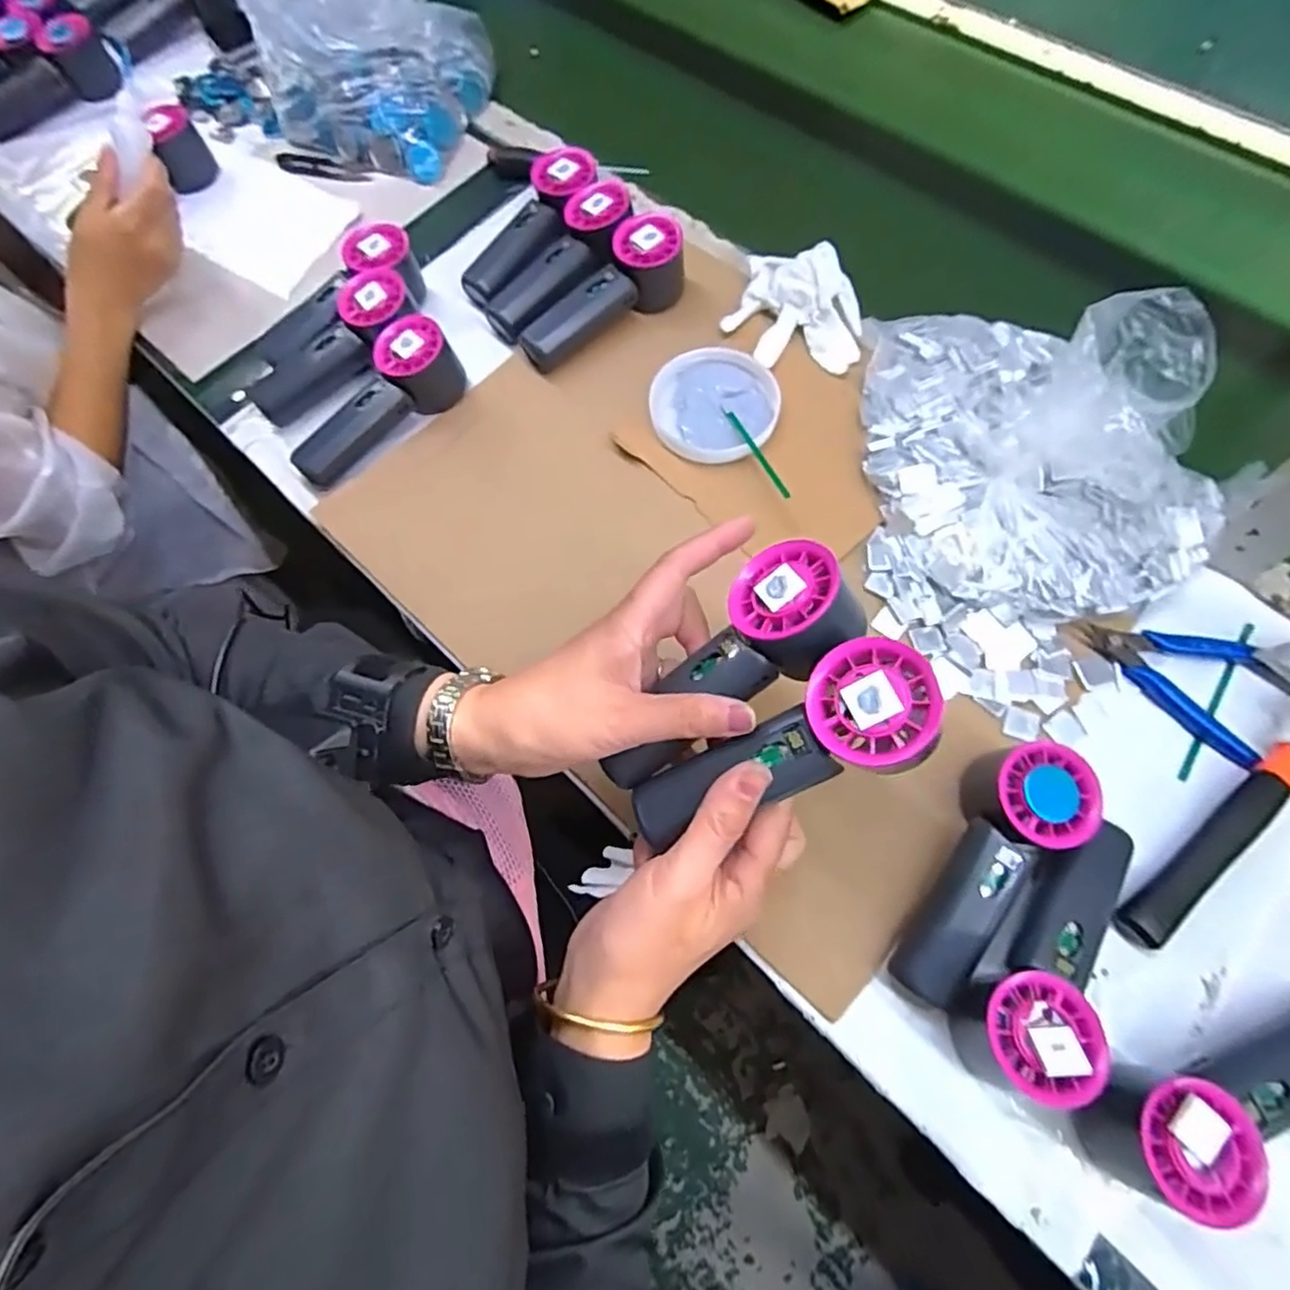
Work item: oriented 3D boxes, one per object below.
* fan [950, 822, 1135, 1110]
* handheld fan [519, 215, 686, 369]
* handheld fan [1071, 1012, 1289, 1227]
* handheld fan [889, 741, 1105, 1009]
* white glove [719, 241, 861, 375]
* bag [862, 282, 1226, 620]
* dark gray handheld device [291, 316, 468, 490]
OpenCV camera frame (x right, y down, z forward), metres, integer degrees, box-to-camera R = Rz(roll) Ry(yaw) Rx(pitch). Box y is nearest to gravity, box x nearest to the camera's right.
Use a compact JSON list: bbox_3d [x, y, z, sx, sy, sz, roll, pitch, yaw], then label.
[{"bbox_3d":[0.227,0.165,0.358,0.061,0.053,0.155,38,74,16],"label":"fan"},{"bbox_3d":[-0.033,-0.290,0.555,0.154,0.060,0.053,-43,72,-13],"label":"handheld fan"},{"bbox_3d":[0.303,0.228,0.332,0.160,0.053,0.056,-13,68,-3],"label":"handheld fan"},{"bbox_3d":[0.197,0.129,0.376,0.058,0.059,0.155,31,71,14],"label":"handheld fan"},{"bbox_3d":[0.125,-0.278,0.545,0.113,0.047,0.098,14,69,8],"label":"white glove"},{"bbox_3d":[0.268,-0.166,0.451,0.213,0.137,0.280,-15,68,-3],"label":"bag"},{"bbox_3d":[-0.216,-0.192,0.526,0.048,0.050,0.149,38,74,16],"label":"dark gray handheld device"}]

